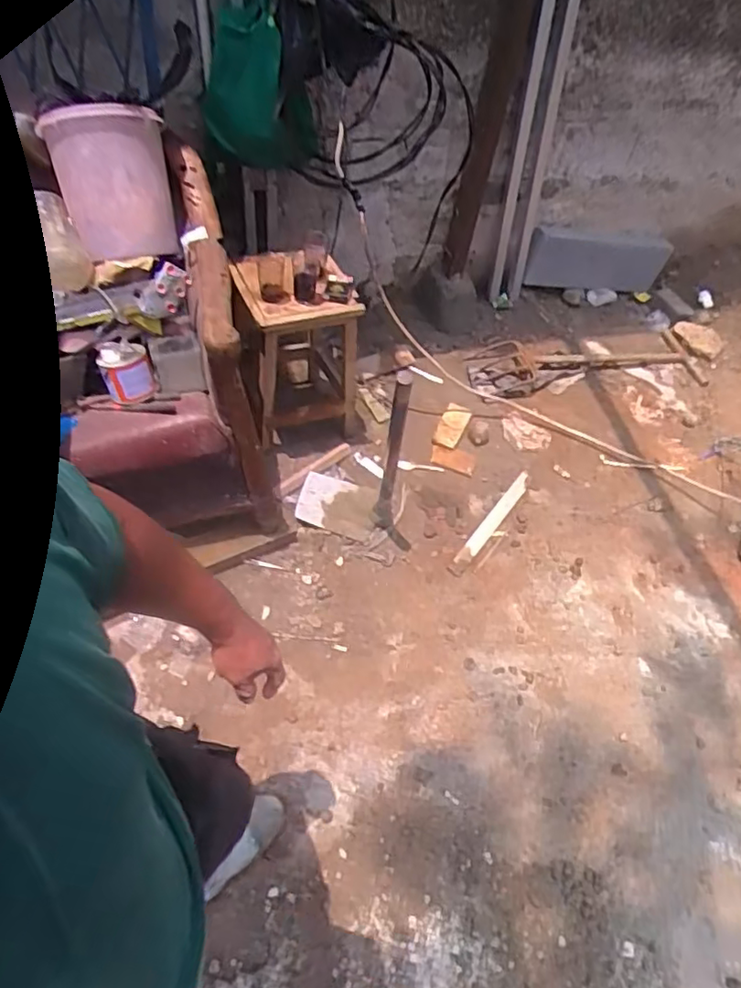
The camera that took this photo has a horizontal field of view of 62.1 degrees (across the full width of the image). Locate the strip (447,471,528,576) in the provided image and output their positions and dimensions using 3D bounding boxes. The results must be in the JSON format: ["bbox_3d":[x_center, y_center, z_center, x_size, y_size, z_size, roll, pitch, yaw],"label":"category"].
[{"bbox_3d":[0.357,0.078,1.801,0.046,0.017,0.431,33,55,17],"label":"strip"}]

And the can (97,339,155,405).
[{"bbox_3d":[-0.503,-0.250,1.271,0.097,0.095,0.087,-17,57,-20],"label":"can"}]

